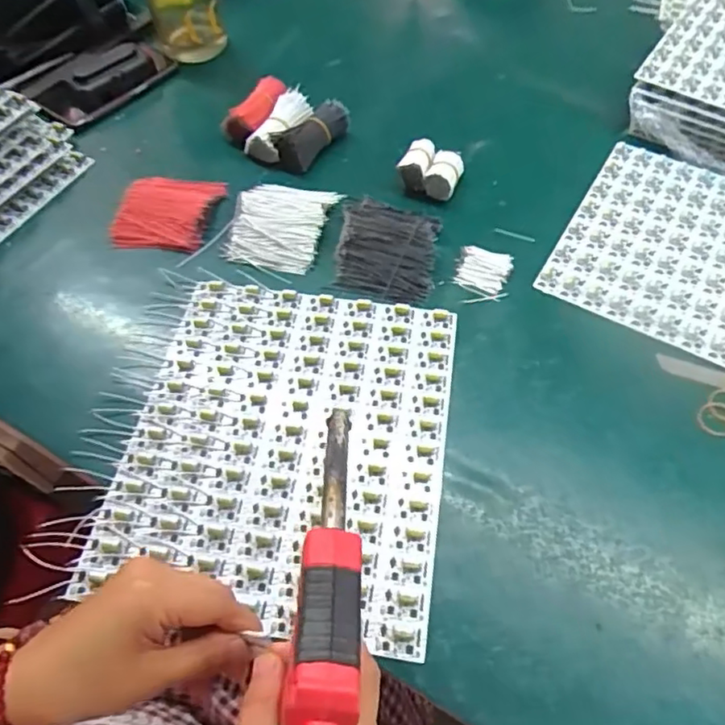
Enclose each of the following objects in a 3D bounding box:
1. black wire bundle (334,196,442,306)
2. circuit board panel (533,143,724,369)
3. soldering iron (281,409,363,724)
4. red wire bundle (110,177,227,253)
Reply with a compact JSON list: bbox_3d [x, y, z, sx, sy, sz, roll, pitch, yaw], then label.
[{"bbox_3d":[0.025,-0.115,0.588,0.092,0.014,0.119,7,60,6],"label":"black wire bundle"},{"bbox_3d":[0.352,-0.100,0.582,0.288,0.009,0.246,28,64,16],"label":"circuit board panel"},{"bbox_3d":[-0.014,0.093,0.298,0.027,0.027,0.177,1,42,2],"label":"soldering iron"},{"bbox_3d":[-0.201,-0.157,0.621,0.090,0.030,0.097,9,60,7],"label":"red wire bundle"}]

